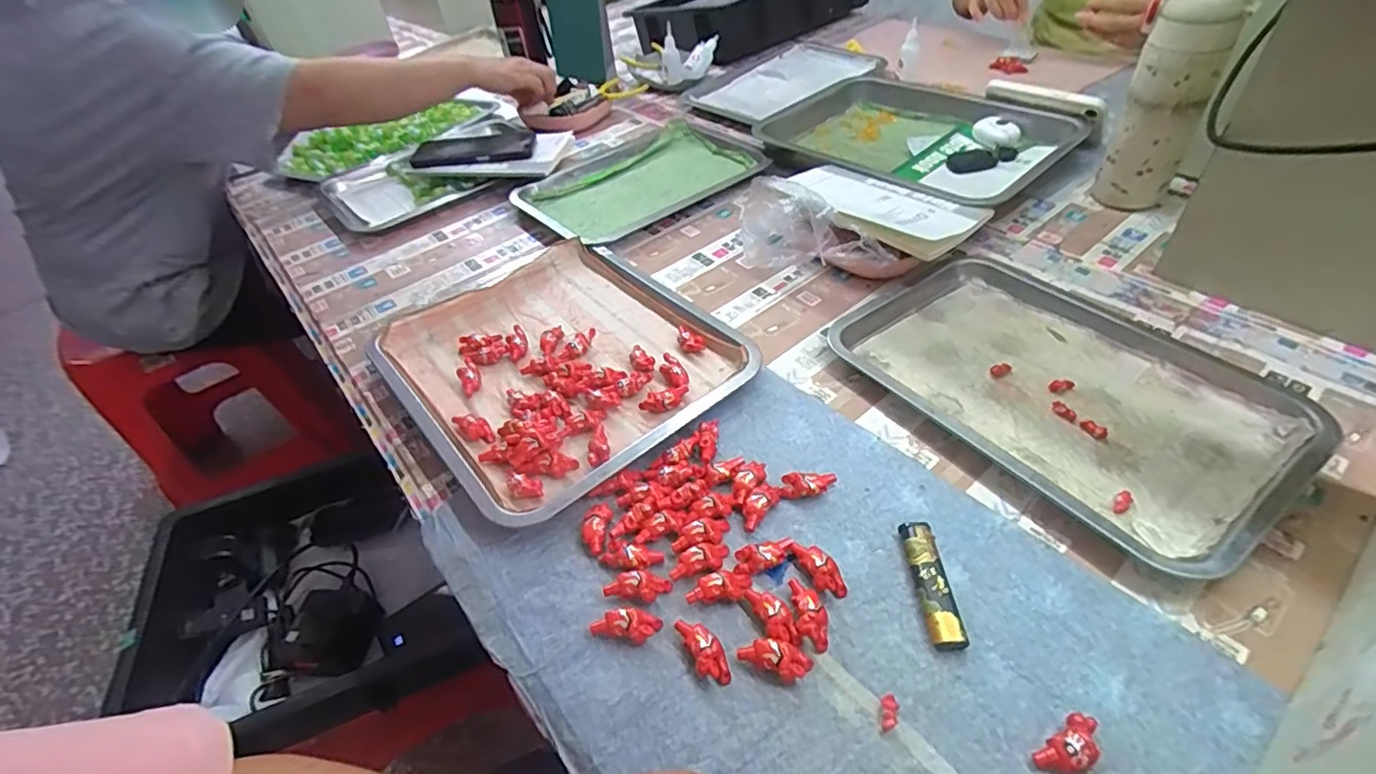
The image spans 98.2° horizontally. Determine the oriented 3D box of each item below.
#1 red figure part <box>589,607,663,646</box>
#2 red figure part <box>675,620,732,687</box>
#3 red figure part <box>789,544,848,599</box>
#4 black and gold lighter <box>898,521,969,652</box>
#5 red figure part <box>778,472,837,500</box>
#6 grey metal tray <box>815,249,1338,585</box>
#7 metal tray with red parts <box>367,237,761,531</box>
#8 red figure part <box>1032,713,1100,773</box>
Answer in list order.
[{"bbox_3d":[-0.039,0.147,0.368,0.042,0.013,0.017,5,46,12],"label":"red figure part"},{"bbox_3d":[0.010,0.155,0.351,0.018,0.017,0.040,-23,46,-16],"label":"red figure part"},{"bbox_3d":[0.085,0.117,0.385,0.019,0.015,0.041,-20,46,-12],"label":"red figure part"},{"bbox_3d":[0.152,0.122,0.372,0.019,0.013,0.079,-4,44,3],"label":"black and gold lighter"},{"bbox_3d":[0.087,0.071,0.432,0.043,0.015,0.015,-8,44,-1],"label":"red figure part"},{"bbox_3d":[0.297,-0.009,0.483,0.226,0.020,0.311,-30,49,-22],"label":"grey metal tray"},{"bbox_3d":[-0.122,-0.027,0.554,0.260,0.023,0.307,-34,50,-25],"label":"metal tray with red parts"},{"bbox_3d":[0.196,0.184,0.303,0.037,0.013,0.019,-28,48,-20],"label":"red figure part"}]

